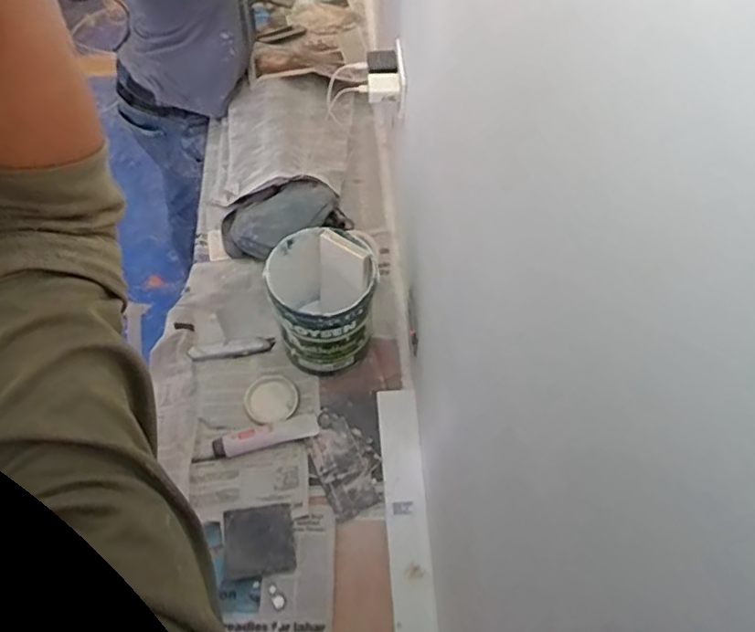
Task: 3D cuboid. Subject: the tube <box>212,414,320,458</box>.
[{"bbox_3d":[-0.190,0.204,0.998,0.175,0.029,0.038,-14,62,-9],"label":"tube"}]

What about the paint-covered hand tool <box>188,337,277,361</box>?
[{"bbox_3d":[-0.273,0.063,1.098,0.155,0.017,0.030,-8,61,-6],"label":"paint-covered hand tool"}]

